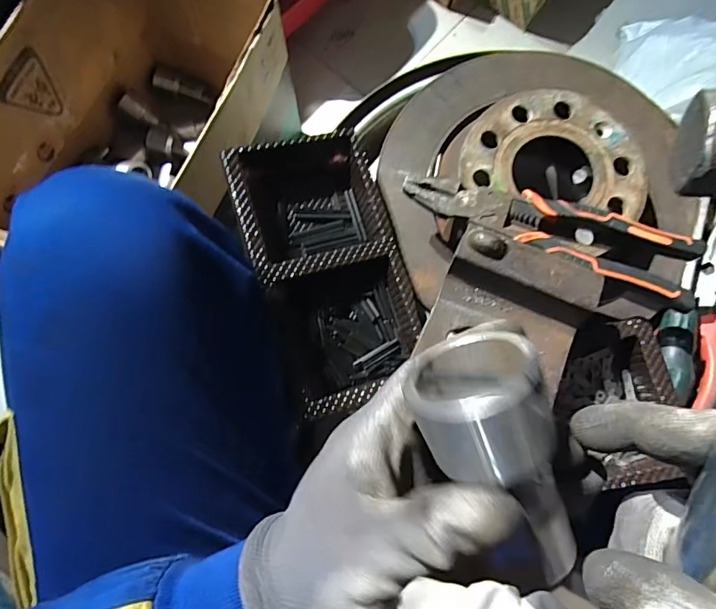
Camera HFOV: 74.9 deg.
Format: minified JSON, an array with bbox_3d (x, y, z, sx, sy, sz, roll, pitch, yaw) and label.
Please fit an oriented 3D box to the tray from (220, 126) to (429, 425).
[{"bbox_3d":[-0.022,-0.035,0.376,0.114,0.059,0.223,-20,79,-4],"label":"tray"}]

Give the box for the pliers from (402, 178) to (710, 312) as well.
[{"bbox_3d":[0.138,-0.057,0.345,0.209,0.025,0.047,22,79,4],"label":"pliers"}]

